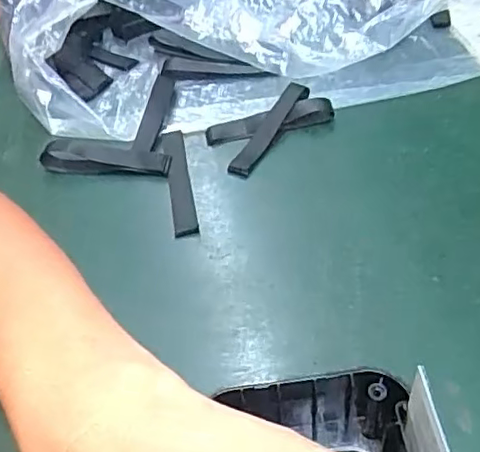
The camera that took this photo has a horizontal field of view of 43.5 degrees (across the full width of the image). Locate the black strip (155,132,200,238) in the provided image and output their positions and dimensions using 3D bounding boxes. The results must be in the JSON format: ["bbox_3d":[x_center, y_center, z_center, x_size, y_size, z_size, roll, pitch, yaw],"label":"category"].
[{"bbox_3d":[-0.044,-0.032,0.421,0.018,0.006,0.101,-11,48,-3],"label":"black strip"}]

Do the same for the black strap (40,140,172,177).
[{"bbox_3d":[-0.096,-0.049,0.437,0.097,0.009,0.029,9,50,14],"label":"black strap"}]

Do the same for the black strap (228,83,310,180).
[{"bbox_3d":[0.021,-0.072,0.438,0.022,0.011,0.096,19,53,22],"label":"black strap"}]

